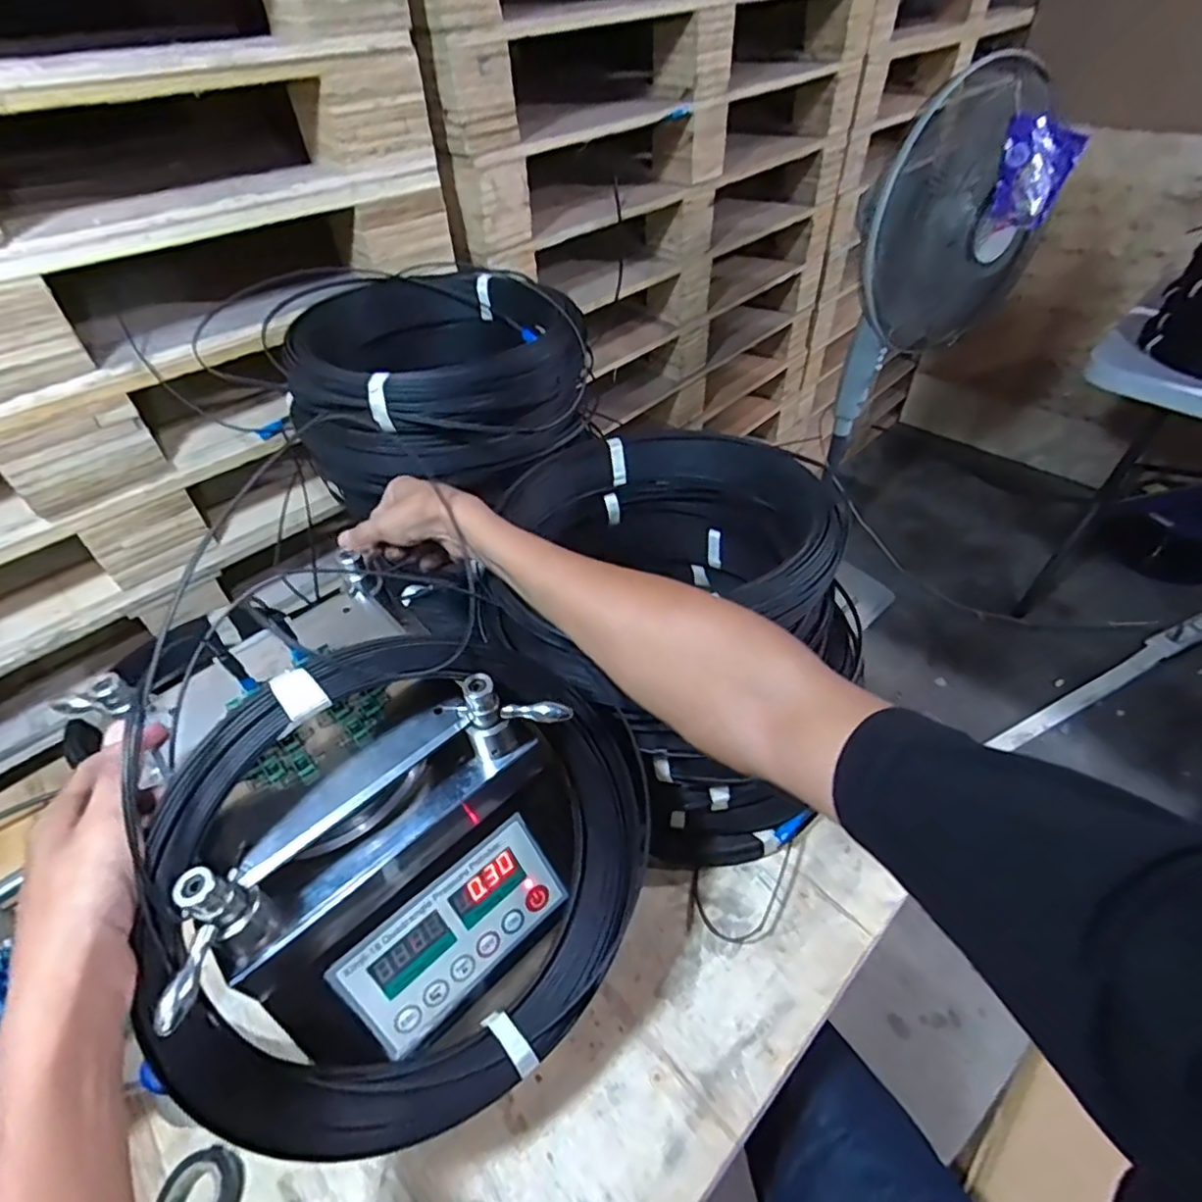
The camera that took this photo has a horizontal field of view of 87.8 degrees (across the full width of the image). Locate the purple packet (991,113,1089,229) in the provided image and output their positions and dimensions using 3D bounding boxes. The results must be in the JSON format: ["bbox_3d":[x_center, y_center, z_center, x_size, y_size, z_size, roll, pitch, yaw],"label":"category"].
[{"bbox_3d":[0.629,-0.629,0.919,0.099,0.124,0.049,29,45,18],"label":"purple packet"}]

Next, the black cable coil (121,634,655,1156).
[{"bbox_3d":[-0.105,0.169,0.403,0.299,0.286,0.049,3,-3,-30],"label":"black cable coil"}]

